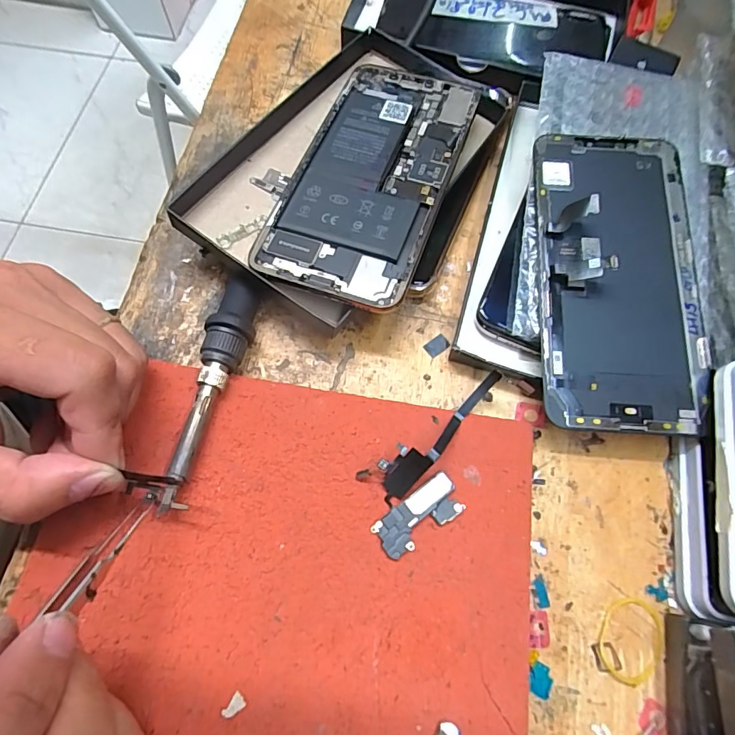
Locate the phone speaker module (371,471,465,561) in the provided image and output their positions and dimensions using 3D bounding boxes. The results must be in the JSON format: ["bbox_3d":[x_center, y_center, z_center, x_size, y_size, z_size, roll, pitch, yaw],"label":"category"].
[{"bbox_3d":[0.022,0.064,0.196,0.039,0.004,0.018,-35,73,-14],"label":"phone speaker module"}]

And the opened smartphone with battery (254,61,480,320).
[{"bbox_3d":[0.002,-0.098,0.235,0.075,0.004,0.149,18,71,9],"label":"opened smartphone with battery"}]

